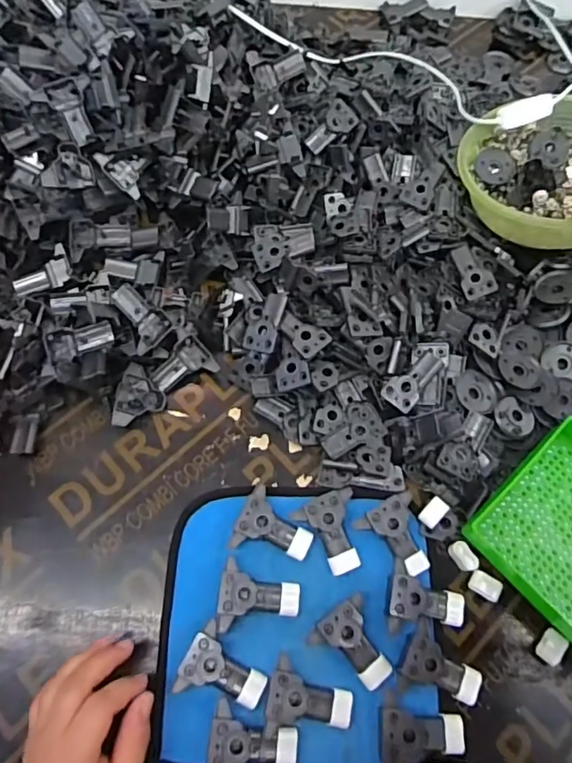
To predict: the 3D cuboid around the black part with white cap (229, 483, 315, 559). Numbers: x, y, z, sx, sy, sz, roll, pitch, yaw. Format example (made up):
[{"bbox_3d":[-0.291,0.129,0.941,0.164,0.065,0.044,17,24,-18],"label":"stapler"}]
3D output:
[{"bbox_3d":[-0.008,0.123,0.473,0.064,0.014,0.054,18,68,4],"label":"black part with white cap"}]

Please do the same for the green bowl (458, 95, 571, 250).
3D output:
[{"bbox_3d":[0.257,-0.217,0.575,0.150,0.058,0.159,1,68,-3],"label":"green bowl"}]

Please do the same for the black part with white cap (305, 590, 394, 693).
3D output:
[{"bbox_3d":[0.053,0.211,0.437,0.052,0.016,0.064,-28,72,-13],"label":"black part with white cap"}]

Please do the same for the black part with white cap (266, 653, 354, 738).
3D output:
[{"bbox_3d":[0.019,0.243,0.421,0.064,0.014,0.052,10,68,1],"label":"black part with white cap"}]

